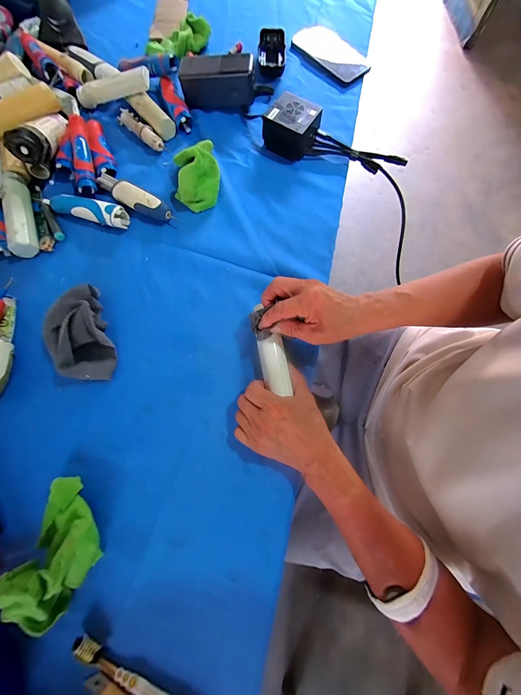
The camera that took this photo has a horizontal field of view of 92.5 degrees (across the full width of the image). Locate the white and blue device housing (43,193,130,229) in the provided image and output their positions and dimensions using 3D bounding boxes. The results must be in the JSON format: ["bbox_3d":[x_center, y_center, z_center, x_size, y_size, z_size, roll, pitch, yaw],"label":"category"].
[{"bbox_3d":[-0.276,-0.220,0.395,0.133,0.024,0.032,16,76,2],"label":"white and blue device housing"}]

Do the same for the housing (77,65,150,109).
[{"bbox_3d":[-0.260,-0.453,0.435,0.143,0.028,0.026,-1,76,14],"label":"housing"}]

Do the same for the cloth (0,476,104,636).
[{"bbox_3d":[-0.226,0.226,0.273,0.076,0.056,0.127,18,76,3],"label":"cloth"}]

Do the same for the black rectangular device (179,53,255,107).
[{"bbox_3d":[-0.076,-0.476,0.448,0.129,0.054,0.053,-2,76,-2],"label":"black rectangular device"}]

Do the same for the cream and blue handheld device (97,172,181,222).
[{"bbox_3d":[-0.200,-0.237,0.398,0.137,0.027,0.029,30,77,6],"label":"cream and blue handheld device"}]

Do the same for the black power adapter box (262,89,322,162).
[{"bbox_3d":[0.053,-0.378,0.428,0.082,0.048,0.074,30,77,6],"label":"black power adapter box"}]

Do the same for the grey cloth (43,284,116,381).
[{"bbox_3d":[-0.250,-0.017,0.343,0.073,0.036,0.134,-21,78,-7],"label":"grey cloth"}]

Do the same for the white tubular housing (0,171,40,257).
[{"bbox_3d":[-0.375,-0.212,0.391,0.036,0.030,0.141,-16,77,-6],"label":"white tubular housing"}]

